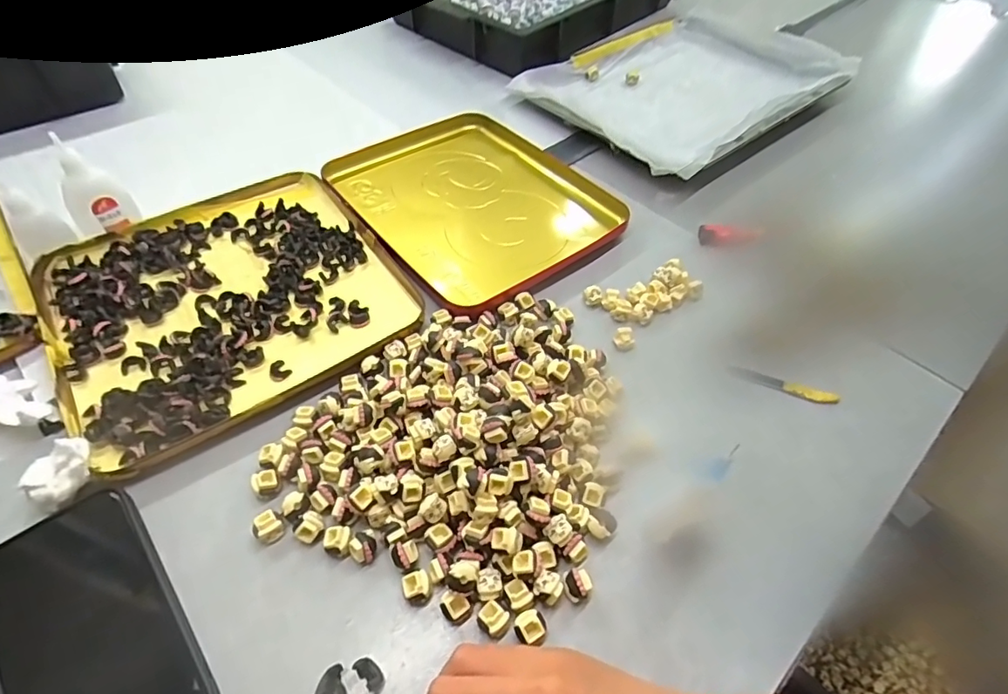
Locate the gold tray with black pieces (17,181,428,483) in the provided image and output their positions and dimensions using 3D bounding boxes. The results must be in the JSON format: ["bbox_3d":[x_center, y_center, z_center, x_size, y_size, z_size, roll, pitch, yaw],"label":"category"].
[{"bbox_3d":[-0.219,-0.042,0.423,0.237,0.025,0.245,-30,58,-22],"label":"gold tray with black pieces"}]

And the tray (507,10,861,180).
[{"bbox_3d":[0.231,-0.327,0.651,0.405,0.040,0.257,-35,60,-25],"label":"tray"}]

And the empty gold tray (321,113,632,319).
[{"bbox_3d":[-0.034,-0.144,0.512,0.199,0.021,0.261,-33,59,-24],"label":"empty gold tray"}]

